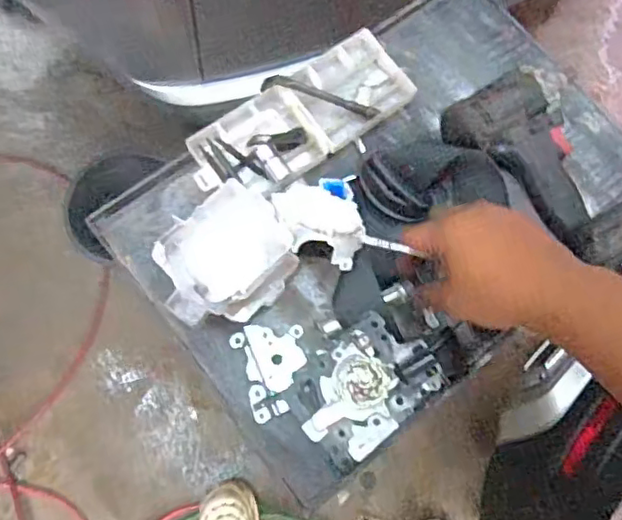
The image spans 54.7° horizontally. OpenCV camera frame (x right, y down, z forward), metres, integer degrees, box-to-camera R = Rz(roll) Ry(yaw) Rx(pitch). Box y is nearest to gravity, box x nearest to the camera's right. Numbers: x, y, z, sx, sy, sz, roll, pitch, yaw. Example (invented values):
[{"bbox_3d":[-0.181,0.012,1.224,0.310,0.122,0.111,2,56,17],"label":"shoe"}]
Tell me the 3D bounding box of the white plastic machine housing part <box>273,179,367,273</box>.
[{"bbox_3d":[0.007,-0.036,0.530,0.072,0.025,0.098,-1,42,-13],"label":"white plastic machine housing part"}]

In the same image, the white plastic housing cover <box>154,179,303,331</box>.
[{"bbox_3d":[-0.074,0.001,0.517,0.118,0.049,0.098,-42,80,-14],"label":"white plastic housing cover"}]

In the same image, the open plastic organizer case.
[{"bbox_3d":[-0.010,-0.138,0.592,0.226,0.030,0.093,-37,78,-13],"label":"open plastic organizer case"}]

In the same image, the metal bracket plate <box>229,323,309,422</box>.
[{"bbox_3d":[-0.031,0.093,0.525,0.061,0.015,0.078,-19,75,-9],"label":"metal bracket plate"}]

